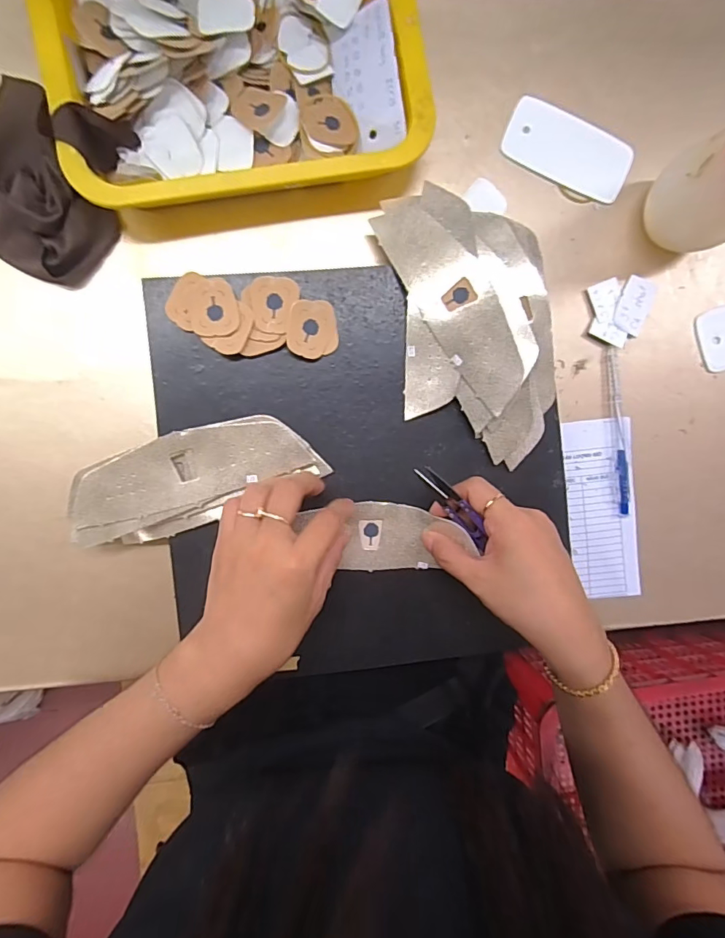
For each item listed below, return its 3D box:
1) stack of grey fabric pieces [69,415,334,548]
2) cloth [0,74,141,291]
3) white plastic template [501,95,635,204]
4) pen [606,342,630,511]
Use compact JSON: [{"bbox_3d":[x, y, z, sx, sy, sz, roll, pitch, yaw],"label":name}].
[{"bbox_3d":[-0.123,0.007,0.340,0.181,0.016,0.067,-19,95,-1],"label":"stack of grey fabric pieces"},{"bbox_3d":[-0.228,-0.202,0.330,0.105,0.041,0.114,27,91,-6],"label":"cloth"},{"bbox_3d":[0.164,-0.254,0.376,0.101,0.004,0.051,23,94,-3],"label":"white plastic template"},{"bbox_3d":[0.214,-0.031,0.390,0.011,0.007,0.136,-7,95,-4],"label":"pen"}]

